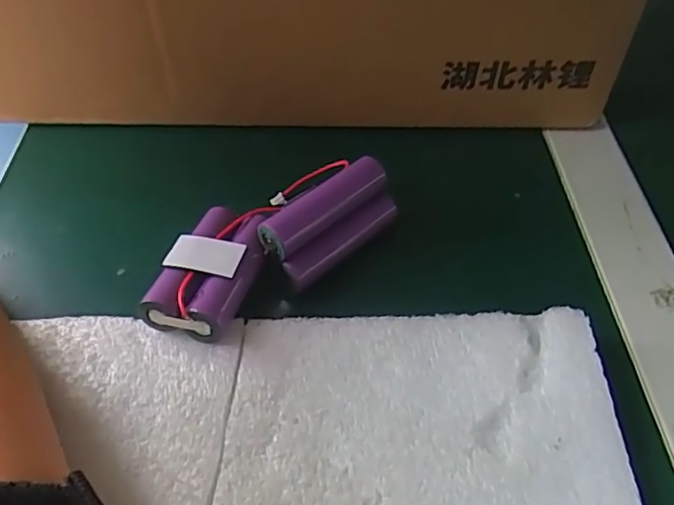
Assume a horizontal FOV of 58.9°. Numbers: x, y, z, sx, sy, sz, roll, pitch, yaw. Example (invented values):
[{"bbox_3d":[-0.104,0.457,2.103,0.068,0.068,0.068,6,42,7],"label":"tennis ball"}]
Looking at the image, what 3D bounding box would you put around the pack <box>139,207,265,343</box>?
[{"bbox_3d":[-0.053,0.006,0.255,0.035,0.017,0.062,16,50,10],"label":"pack"}]

